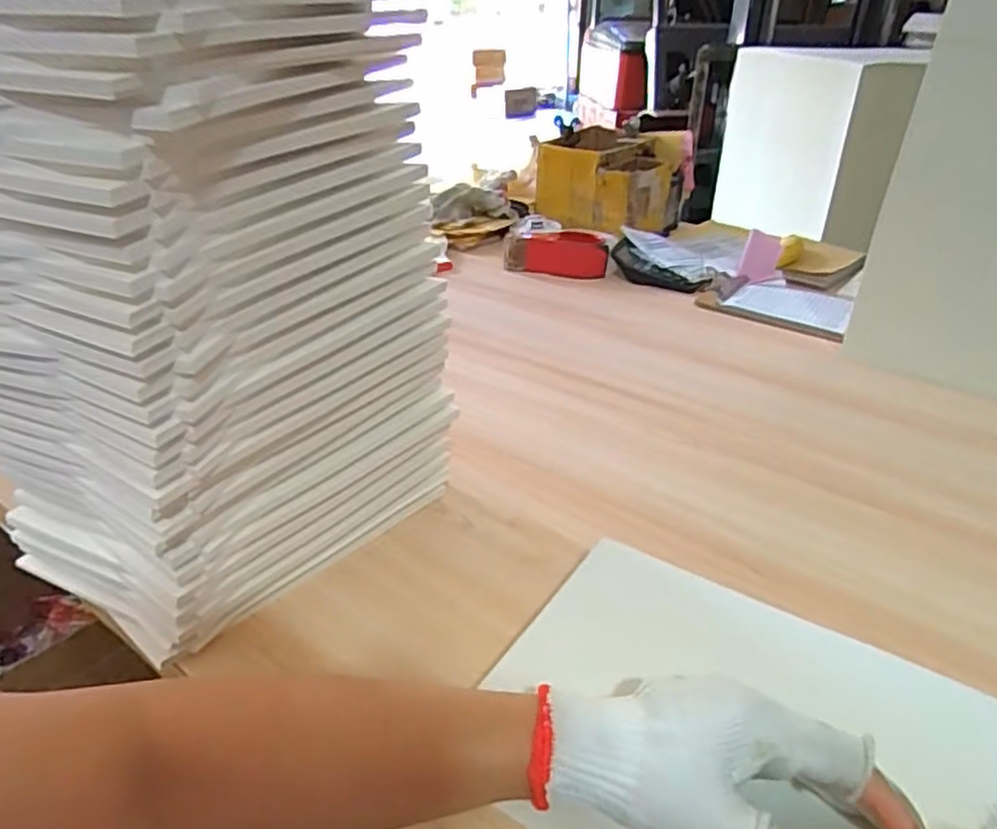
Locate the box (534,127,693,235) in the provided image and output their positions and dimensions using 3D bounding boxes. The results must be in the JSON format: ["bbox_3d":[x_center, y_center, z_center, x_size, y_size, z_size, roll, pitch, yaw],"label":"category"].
[{"bbox_3d":[0.204,-0.436,1.328,0.239,0.126,0.258,18,35,27],"label":"box"}]

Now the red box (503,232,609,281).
[{"bbox_3d":[0.098,-0.262,1.164,0.161,0.051,0.084,8,31,13],"label":"red box"}]

